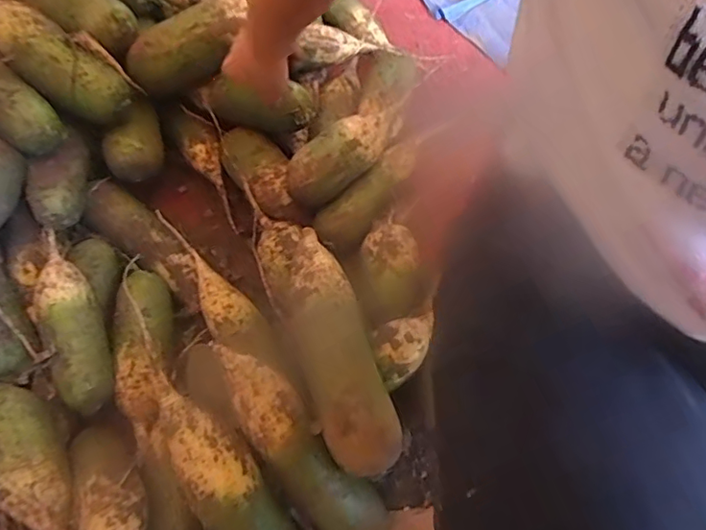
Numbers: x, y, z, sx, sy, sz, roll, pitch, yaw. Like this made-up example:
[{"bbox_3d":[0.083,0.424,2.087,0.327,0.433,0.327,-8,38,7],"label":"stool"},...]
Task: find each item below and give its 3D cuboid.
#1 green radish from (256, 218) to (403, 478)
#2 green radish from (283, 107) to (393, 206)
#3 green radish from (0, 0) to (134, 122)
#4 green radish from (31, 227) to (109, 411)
[{"bbox_3d":[-0.033,0.059,0.553,0.075,0.065,0.302,-21,68,-10],"label":"green radish"},{"bbox_3d":[-0.005,-0.134,0.645,0.174,0.062,0.060,-35,71,-15],"label":"green radish"},{"bbox_3d":[-0.337,-0.227,0.608,0.183,0.051,0.069,38,69,-8],"label":"green radish"},{"bbox_3d":[-0.292,0.053,0.563,0.057,0.057,0.201,-24,68,-11],"label":"green radish"}]

